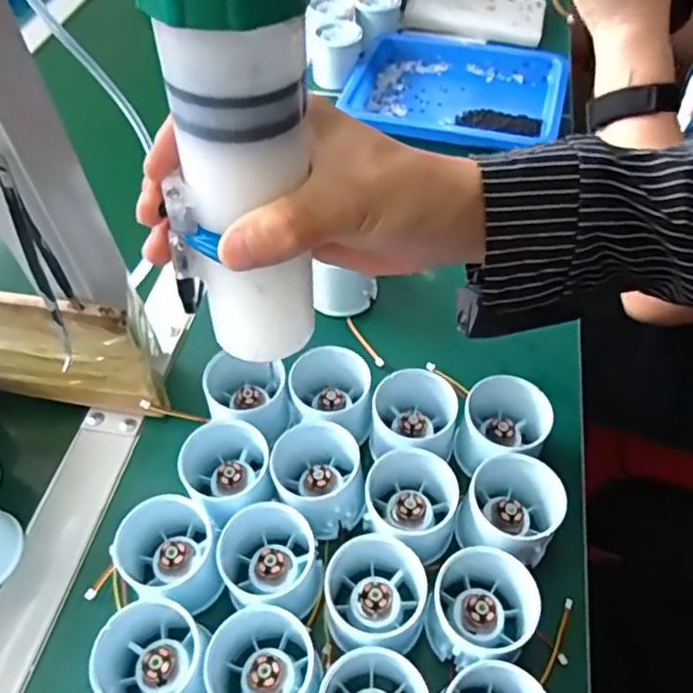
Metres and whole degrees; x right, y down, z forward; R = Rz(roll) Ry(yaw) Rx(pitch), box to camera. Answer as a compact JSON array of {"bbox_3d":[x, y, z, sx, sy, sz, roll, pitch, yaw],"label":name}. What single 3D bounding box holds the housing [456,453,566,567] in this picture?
[{"bbox_3d":[0.095,0.095,0.364,0.055,0.048,0.051,21,57,18],"label":"housing"}]

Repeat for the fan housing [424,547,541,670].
[{"bbox_3d":[0.072,0.137,0.334,0.054,0.043,0.060,19,56,16],"label":"fan housing"}]

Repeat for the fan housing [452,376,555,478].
[{"bbox_3d":[0.096,0.053,0.391,0.049,0.048,0.053,2,51,-3],"label":"fan housing"}]

